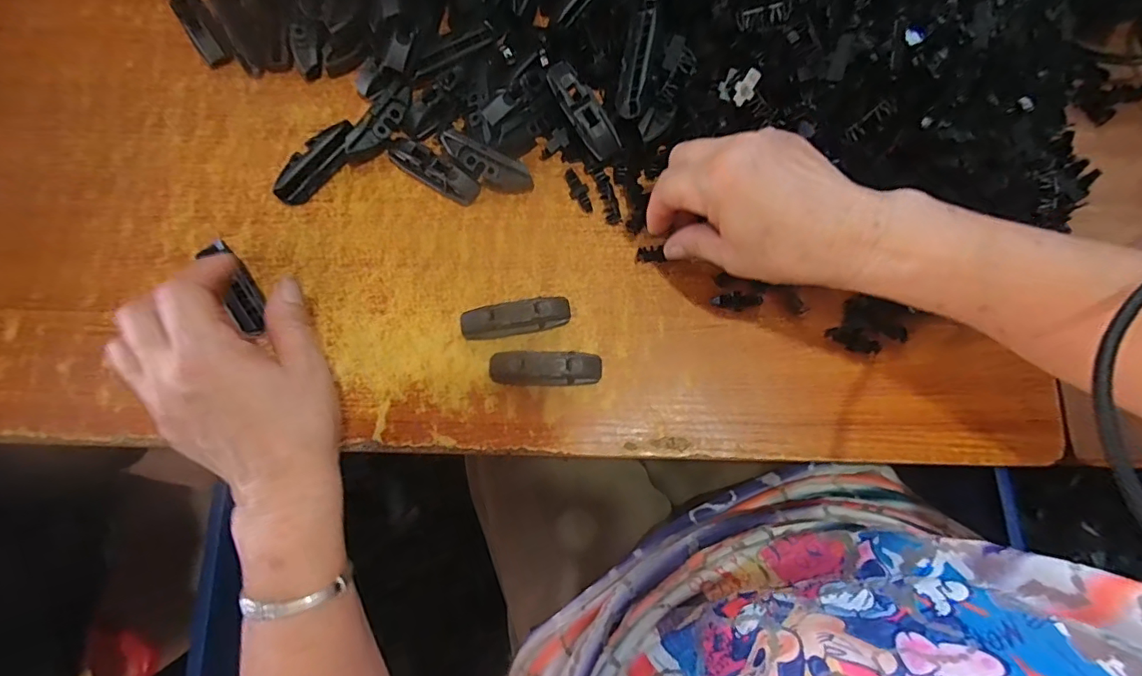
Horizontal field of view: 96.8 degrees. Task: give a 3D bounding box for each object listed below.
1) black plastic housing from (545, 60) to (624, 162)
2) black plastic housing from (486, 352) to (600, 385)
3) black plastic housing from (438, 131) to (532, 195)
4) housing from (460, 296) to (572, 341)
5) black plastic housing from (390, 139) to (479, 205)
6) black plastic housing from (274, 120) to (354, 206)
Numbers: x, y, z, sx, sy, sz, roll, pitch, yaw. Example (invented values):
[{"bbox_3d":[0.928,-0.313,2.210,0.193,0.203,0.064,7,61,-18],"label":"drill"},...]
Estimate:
[{"bbox_3d":[0.010,-0.158,0.351,0.022,0.017,0.072,-36,96,-6],"label":"black plastic housing"},{"bbox_3d":[-0.017,0.020,0.335,0.073,0.020,0.020,1,80,-1],"label":"black plastic housing"},{"bbox_3d":[-0.061,-0.123,0.365,0.070,0.022,0.018,25,81,4],"label":"black plastic housing"},{"bbox_3d":[-0.037,-0.013,0.341,0.073,0.022,0.020,-10,80,-2],"label":"housing"},{"bbox_3d":[-0.101,-0.122,0.366,0.071,0.019,0.020,32,81,5],"label":"black plastic housing"},{"bbox_3d":[-0.180,-0.124,0.360,0.069,0.018,0.022,-43,83,-7],"label":"black plastic housing"}]

